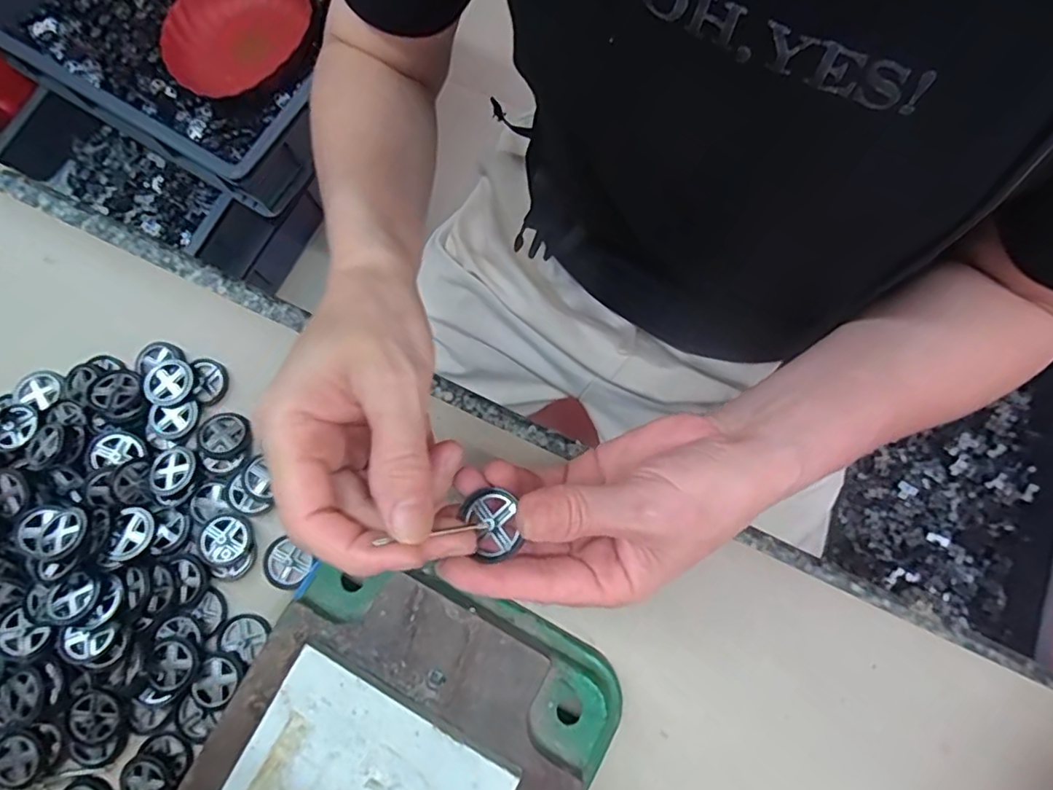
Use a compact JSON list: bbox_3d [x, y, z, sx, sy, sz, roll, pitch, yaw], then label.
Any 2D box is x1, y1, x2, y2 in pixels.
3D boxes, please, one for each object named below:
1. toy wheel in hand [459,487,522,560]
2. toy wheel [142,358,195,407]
[{"bbox_3d":[-0.015,0.048,0.221,0.025,0.011,0.024,16,70,5],"label":"toy wheel in hand"},{"bbox_3d":[-0.203,-0.007,0.327,0.027,0.008,0.027,-1,76,3],"label":"toy wheel"}]

